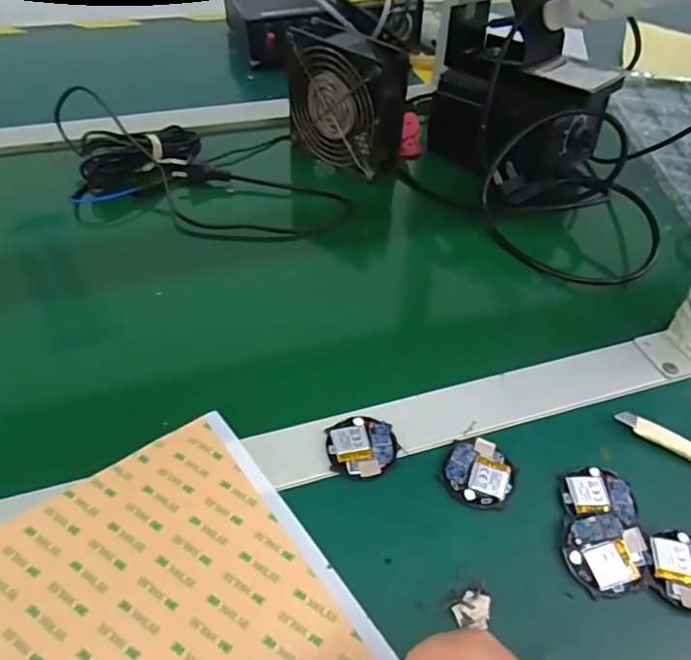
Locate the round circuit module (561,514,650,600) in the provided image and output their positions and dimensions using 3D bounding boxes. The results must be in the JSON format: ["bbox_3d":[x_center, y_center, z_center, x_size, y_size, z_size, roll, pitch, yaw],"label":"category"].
[{"bbox_3d":[0.144,0.123,0.309,0.043,0.009,0.040,1,47,-1],"label":"round circuit module"}]

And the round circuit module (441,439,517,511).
[{"bbox_3d":[0.081,0.087,0.342,0.041,0.007,0.043,1,47,-1],"label":"round circuit module"}]

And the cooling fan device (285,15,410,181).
[{"bbox_3d":[-0.001,-0.231,0.568,0.122,0.118,0.050,35,55,26],"label":"cooling fan device"}]

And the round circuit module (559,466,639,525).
[{"bbox_3d":[0.151,0.097,0.334,0.041,0.006,0.035,3,47,0],"label":"round circuit module"}]

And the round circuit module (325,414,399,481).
[{"bbox_3d":[0.011,0.072,0.351,0.043,0.006,0.042,1,47,-1],"label":"round circuit module"}]

